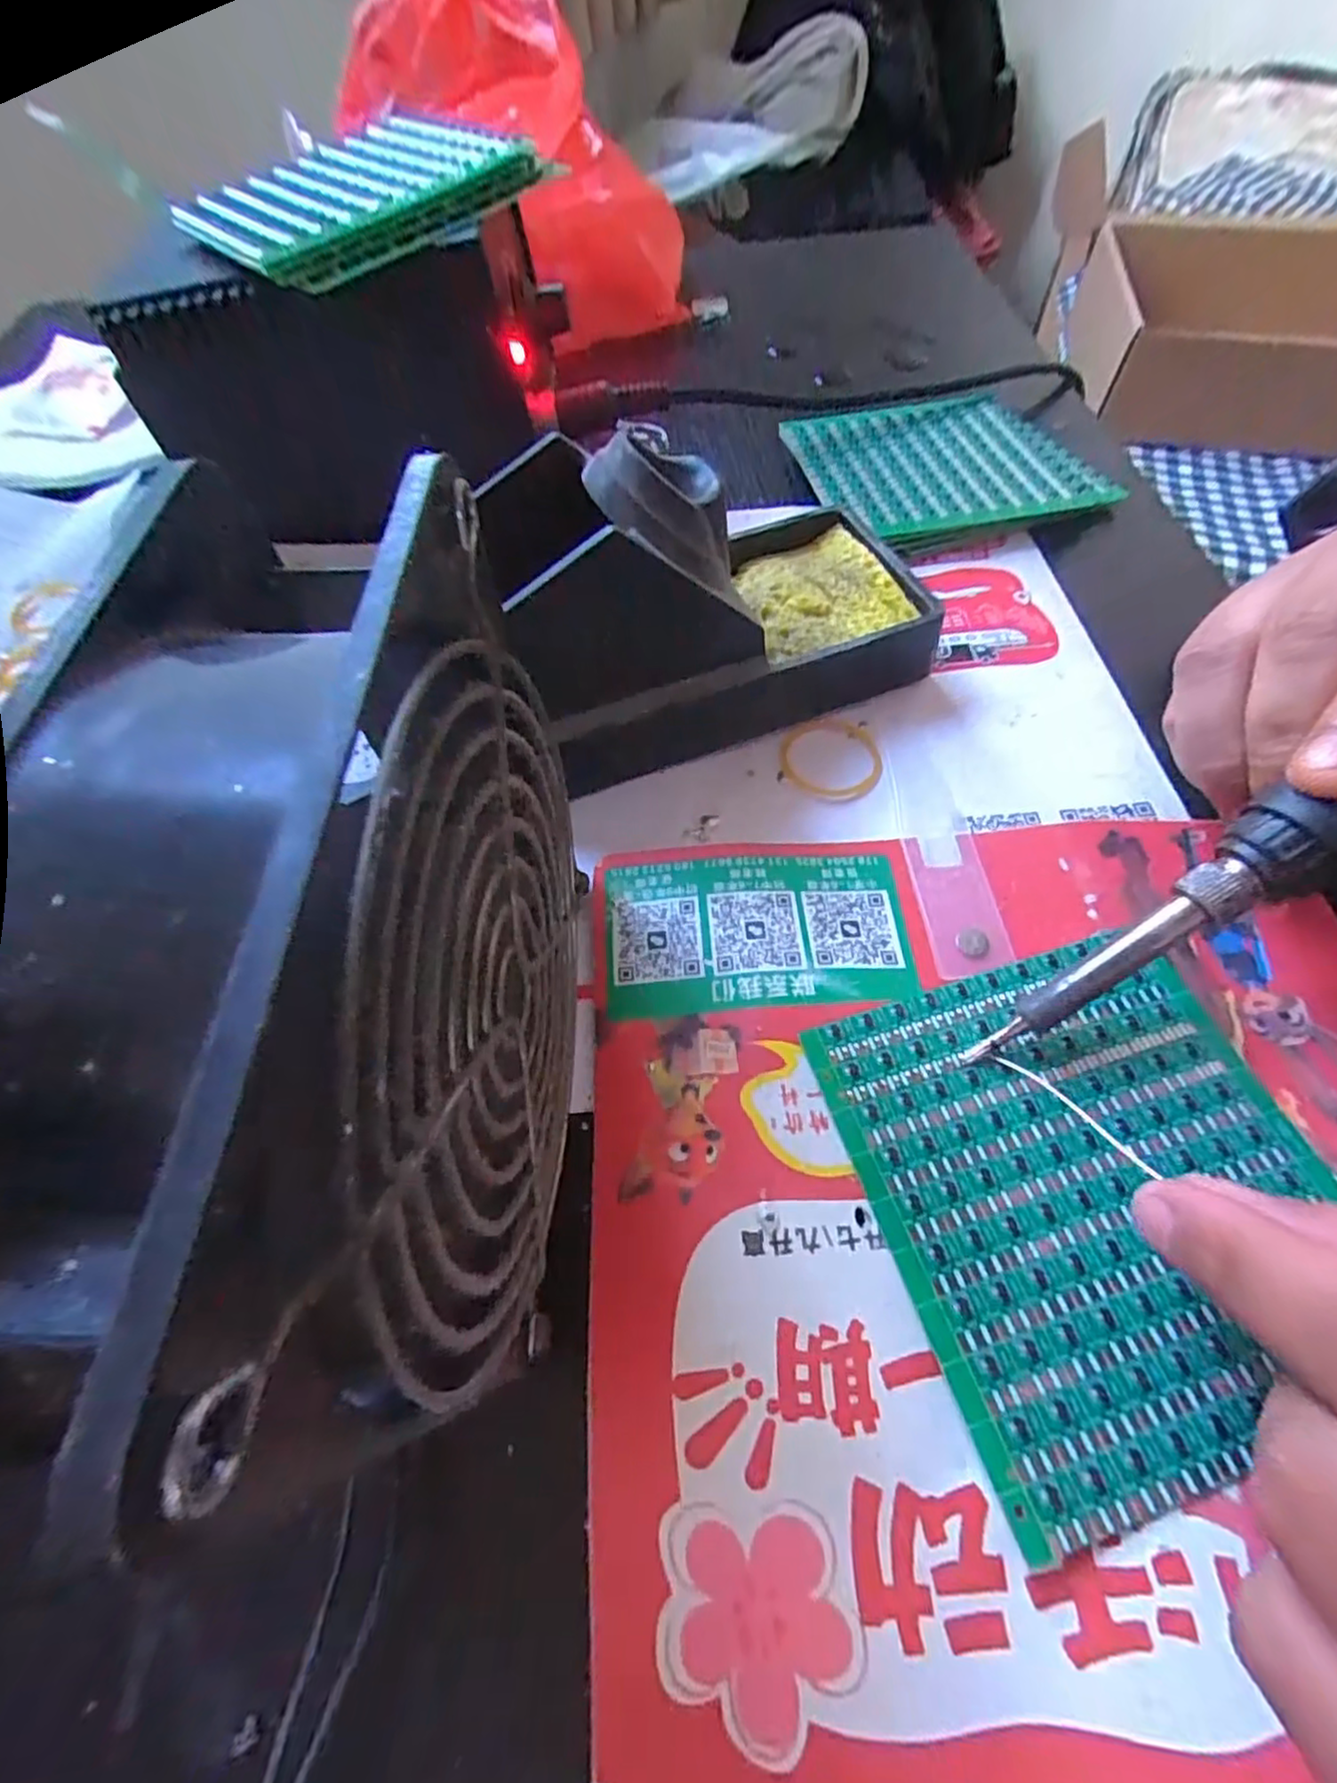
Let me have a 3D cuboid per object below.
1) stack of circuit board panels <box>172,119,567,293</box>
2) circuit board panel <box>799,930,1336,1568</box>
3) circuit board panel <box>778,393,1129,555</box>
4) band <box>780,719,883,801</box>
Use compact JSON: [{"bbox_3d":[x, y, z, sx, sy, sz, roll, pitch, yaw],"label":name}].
[{"bbox_3d":[-0.108,-0.233,0.228,0.098,0.014,0.110,-41,66,-20],"label":"stack of circuit board panels"},{"bbox_3d":[0.092,0.061,0.147,0.093,0.004,0.099,-16,59,-7],"label":"circuit board panel"},{"bbox_3d":[0.116,-0.180,0.286,0.113,0.007,0.093,-12,58,-5],"label":"circuit board panel"},{"bbox_3d":[0.052,-0.044,0.217,0.031,0.004,0.033,-1,59,2],"label":"band"}]

